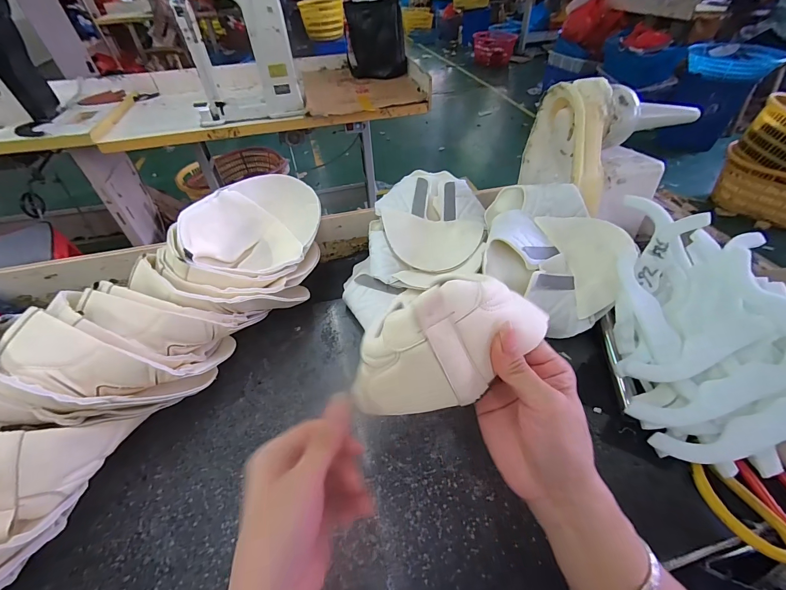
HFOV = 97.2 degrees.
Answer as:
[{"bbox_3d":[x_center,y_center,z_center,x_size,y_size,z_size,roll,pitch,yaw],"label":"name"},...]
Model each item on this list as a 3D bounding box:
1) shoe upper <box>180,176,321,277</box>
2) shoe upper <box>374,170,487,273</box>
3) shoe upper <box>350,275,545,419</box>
[{"bbox_3d":[-0.201,-0.095,0.516,0.138,0.091,0.207,10,47,13],"label":"shoe upper"},{"bbox_3d":[0.060,-0.128,0.566,0.175,0.059,0.196,12,47,14],"label":"shoe upper"},{"bbox_3d":[0.045,0.033,0.234,0.140,0.087,0.049,-16,47,-12],"label":"shoe upper"}]

